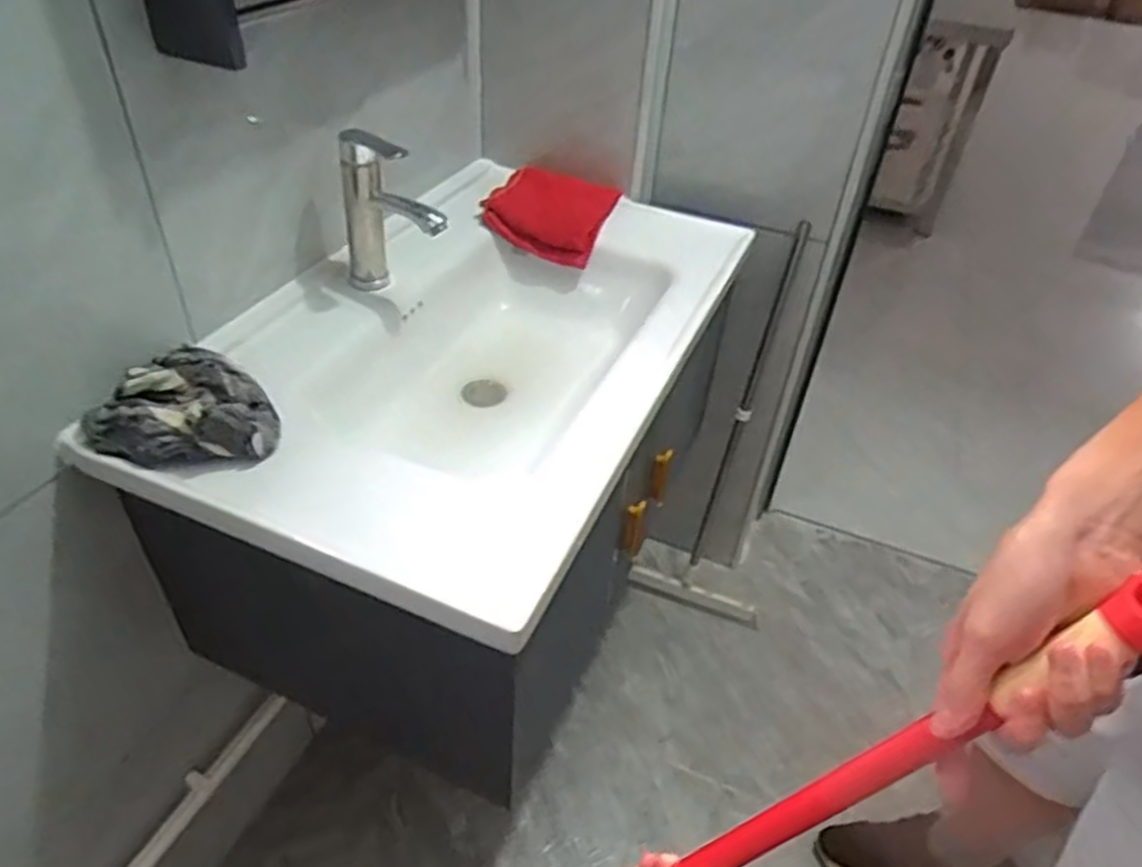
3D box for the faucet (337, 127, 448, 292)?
[{"bbox_3d":[-0.213,-0.246,0.901,0.130,0.203,0.063,32,48,28],"label":"faucet"}]

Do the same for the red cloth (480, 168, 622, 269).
[{"bbox_3d":[-0.033,-0.338,1.156,0.170,0.032,0.166,21,58,8],"label":"red cloth"}]

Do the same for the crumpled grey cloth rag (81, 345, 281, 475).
[{"bbox_3d":[-0.359,-0.024,0.714,0.163,0.062,0.123,15,42,12],"label":"crumpled grey cloth rag"}]

